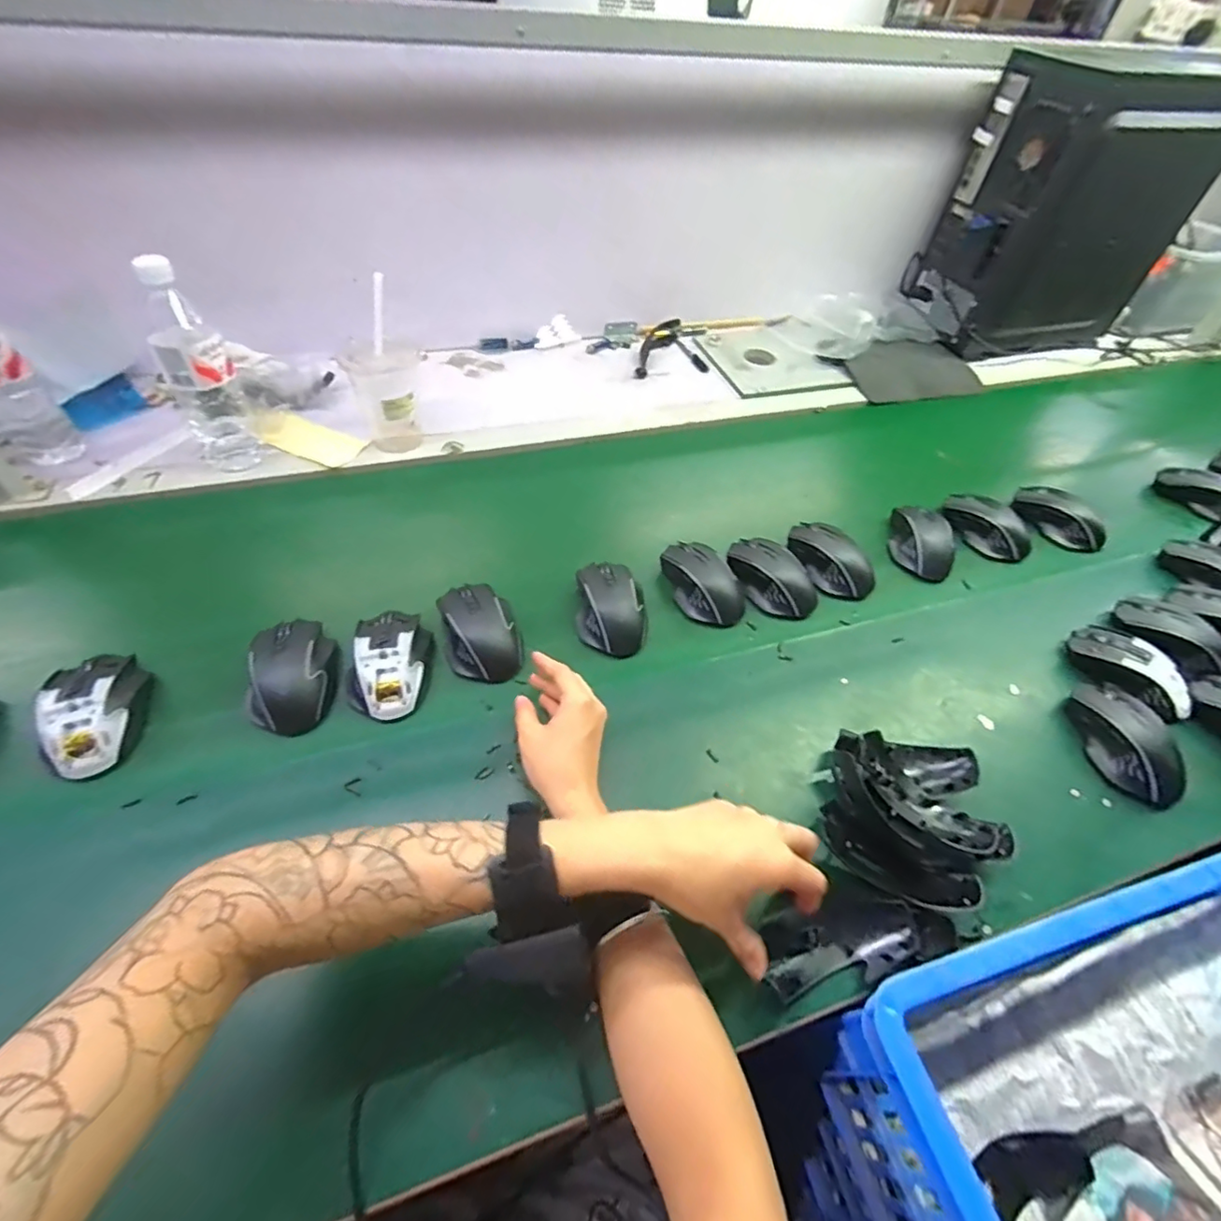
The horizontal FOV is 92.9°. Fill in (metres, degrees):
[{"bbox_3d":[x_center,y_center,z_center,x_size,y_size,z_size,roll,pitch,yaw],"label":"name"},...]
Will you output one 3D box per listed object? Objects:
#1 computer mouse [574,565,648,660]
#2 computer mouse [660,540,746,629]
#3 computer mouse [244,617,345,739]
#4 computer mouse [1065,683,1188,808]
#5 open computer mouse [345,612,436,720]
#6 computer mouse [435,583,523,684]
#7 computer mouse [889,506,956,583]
[{"bbox_3d":[0.000,-0.006,0.623,0.073,0.043,0.113,1,51,-5],"label":"computer mouse"},{"bbox_3d":[0.104,-0.032,0.651,0.059,0.037,0.109,-19,56,-19],"label":"computer mouse"},{"bbox_3d":[-0.298,0.060,0.548,0.079,0.039,0.108,-5,52,-9],"label":"computer mouse"},{"bbox_3d":[0.486,0.122,0.548,0.063,0.036,0.122,-5,52,-9],"label":"computer mouse"},{"bbox_3d":[-0.219,0.044,0.563,0.081,0.034,0.119,4,51,-2],"label":"open computer mouse"},{"bbox_3d":[-0.132,0.016,0.588,0.074,0.039,0.115,-11,53,-14],"label":"computer mouse"},{"bbox_3d":[0.385,-0.086,0.718,0.065,0.037,0.098,5,51,-2],"label":"computer mouse"}]

